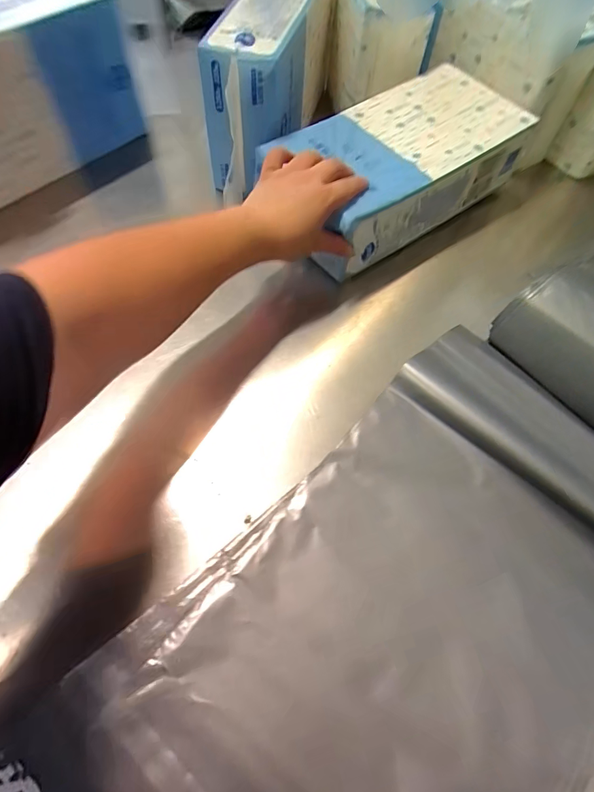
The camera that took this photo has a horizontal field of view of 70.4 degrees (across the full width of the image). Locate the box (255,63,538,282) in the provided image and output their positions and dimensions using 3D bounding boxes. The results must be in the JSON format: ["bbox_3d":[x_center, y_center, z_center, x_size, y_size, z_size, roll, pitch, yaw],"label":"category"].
[{"bbox_3d":[0.125,-0.291,0.533,0.335,0.083,0.167,-36,72,-19],"label":"box"}]

